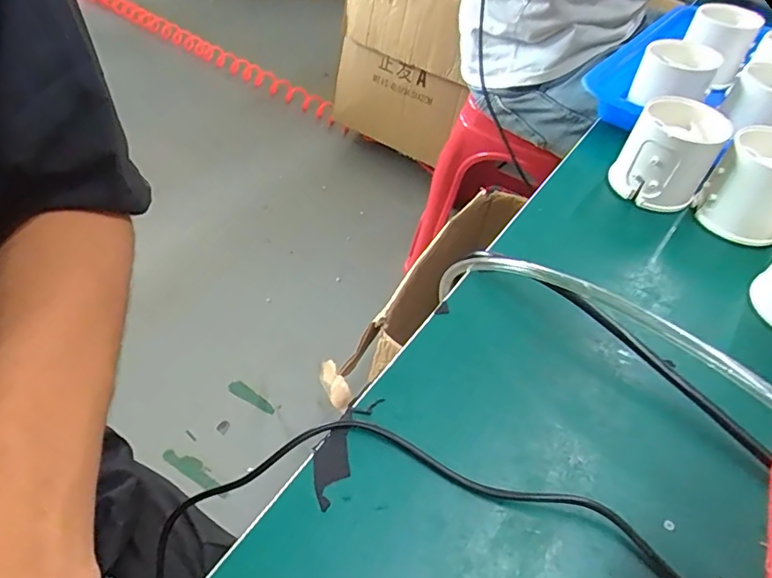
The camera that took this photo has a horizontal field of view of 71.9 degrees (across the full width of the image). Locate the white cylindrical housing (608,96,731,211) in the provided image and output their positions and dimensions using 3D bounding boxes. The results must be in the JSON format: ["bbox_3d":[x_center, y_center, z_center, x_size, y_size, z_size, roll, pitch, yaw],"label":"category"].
[{"bbox_3d":[0.183,-0.087,0.346,0.053,0.053,0.050,2,51,-3],"label":"white cylindrical housing"}]

